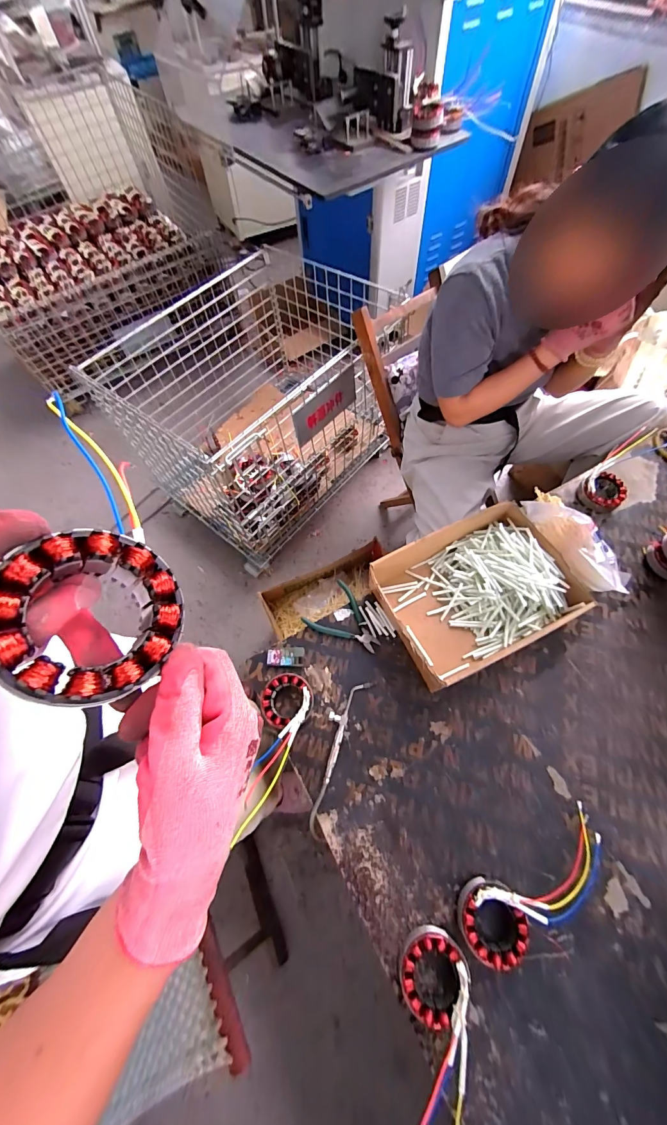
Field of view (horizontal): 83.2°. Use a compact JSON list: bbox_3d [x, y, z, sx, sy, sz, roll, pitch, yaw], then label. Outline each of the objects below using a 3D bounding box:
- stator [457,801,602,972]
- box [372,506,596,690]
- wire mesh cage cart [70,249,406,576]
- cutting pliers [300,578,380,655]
[{"bbox_3d":[0.285,0.454,0.526,0.246,0.051,0.091,-30,67,-11],"label":"stator"},{"bbox_3d":[0.258,0.058,0.701,0.331,0.089,0.247,-25,66,-8],"label":"box"},{"bbox_3d":[-0.244,-0.574,1.382,0.773,0.598,0.894,37,72,18],"label":"wire mesh cage cart"},{"bbox_3d":[0.027,0.115,0.717,0.141,0.010,0.109,40,73,19],"label":"cutting pliers"}]

